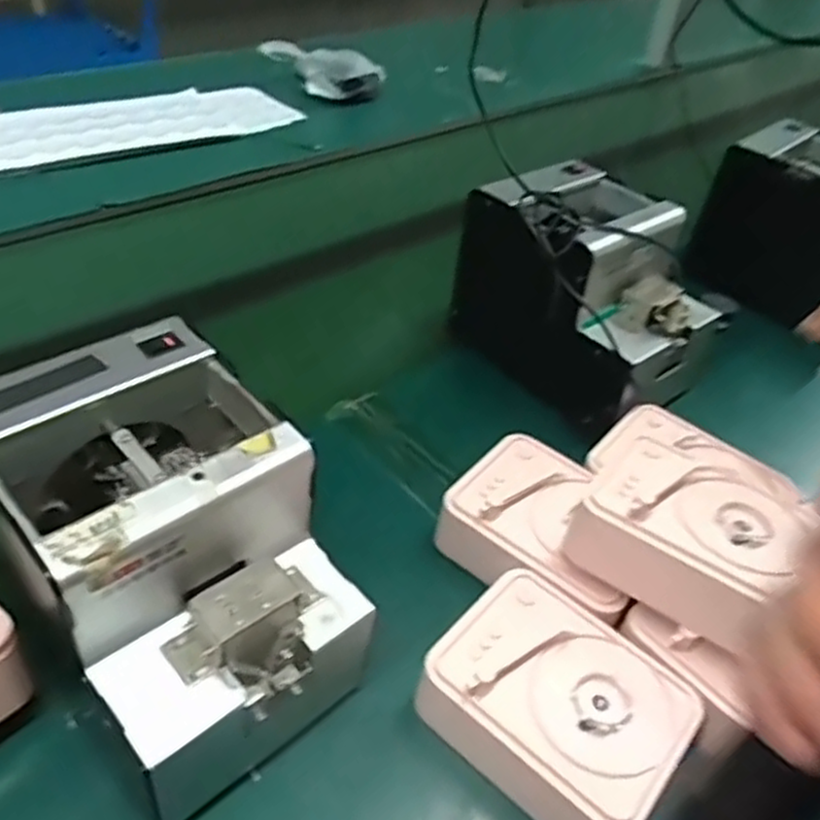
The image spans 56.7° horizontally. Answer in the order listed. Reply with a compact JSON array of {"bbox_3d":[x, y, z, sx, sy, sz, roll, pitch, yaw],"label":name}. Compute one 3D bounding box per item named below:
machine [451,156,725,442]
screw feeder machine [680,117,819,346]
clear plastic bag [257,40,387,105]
[{"bbox_3d":[0.146,-0.097,0.629,0.189,0.149,0.139,36,49,29],"label":"machine"},{"bbox_3d":[0.404,-0.187,0.781,0.184,0.145,0.125,32,47,26],"label":"screw feeder machine"},{"bbox_3d":[-0.139,-0.504,1.158,0.192,0.070,0.089,10,41,3],"label":"clear plastic bag"}]

